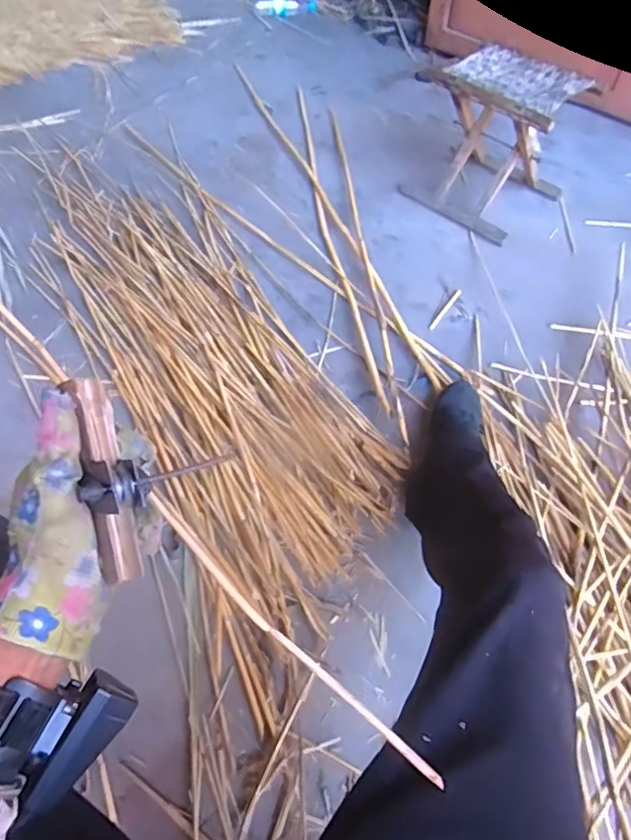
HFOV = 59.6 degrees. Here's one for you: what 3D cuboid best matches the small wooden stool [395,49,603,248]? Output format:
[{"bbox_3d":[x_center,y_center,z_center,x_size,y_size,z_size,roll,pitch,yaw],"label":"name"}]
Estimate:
[{"bbox_3d":[0.424,-0.656,1.302,0.285,0.291,0.310,-38,64,-22],"label":"small wooden stool"}]

